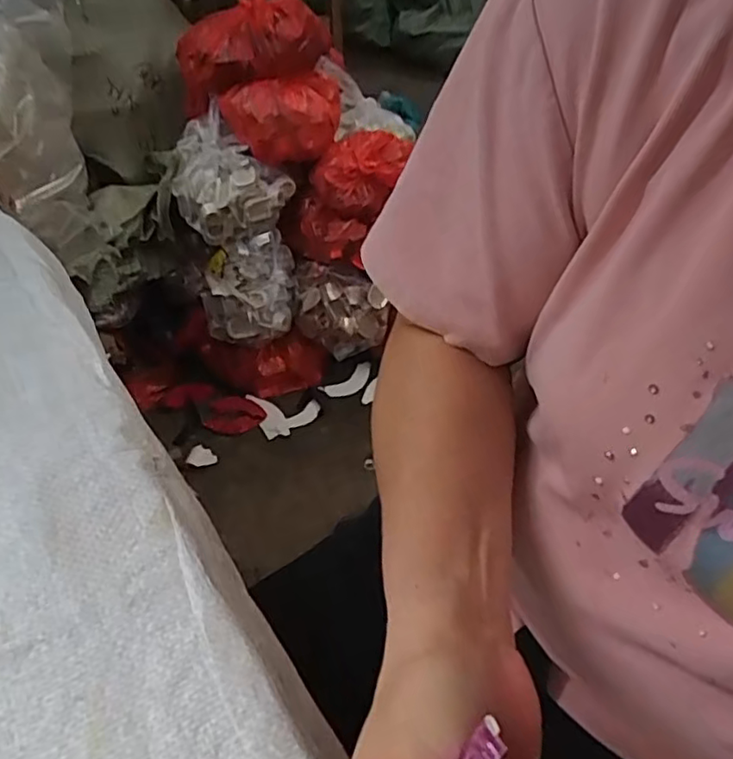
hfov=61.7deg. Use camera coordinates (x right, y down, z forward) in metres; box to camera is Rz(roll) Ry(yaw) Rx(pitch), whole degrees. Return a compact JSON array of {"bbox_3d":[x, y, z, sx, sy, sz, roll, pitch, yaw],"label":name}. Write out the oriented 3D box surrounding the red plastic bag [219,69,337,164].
[{"bbox_3d":[-0.133,-0.486,1.127,0.219,0.101,0.135,-23,54,-21],"label":"red plastic bag"}]

